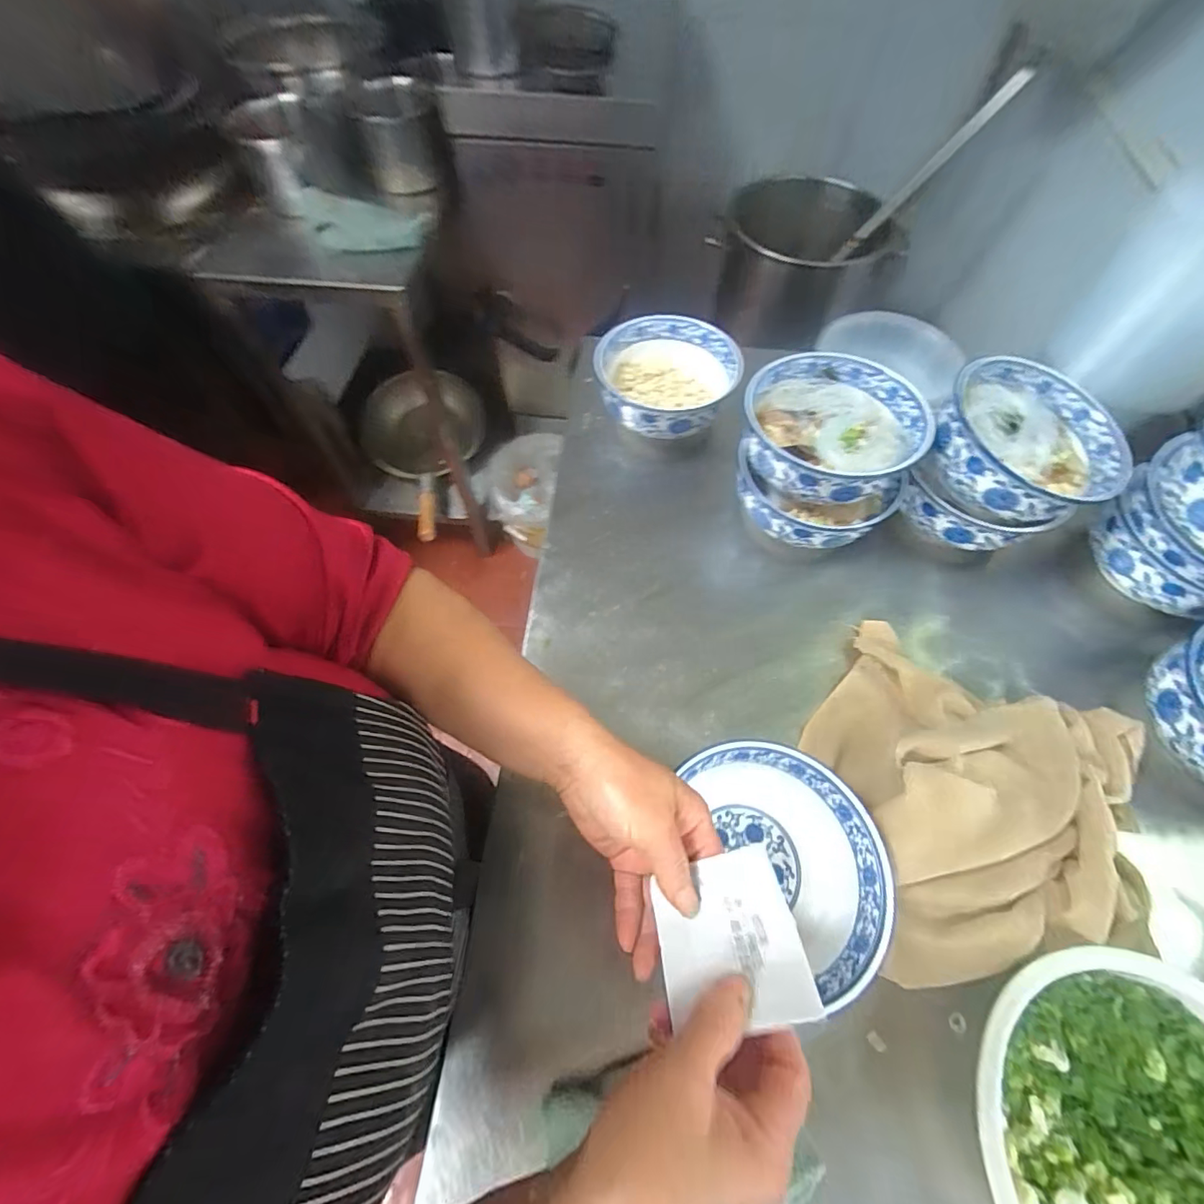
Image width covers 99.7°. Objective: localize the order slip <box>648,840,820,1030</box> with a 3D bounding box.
[{"bbox_3d":[0.064,0.174,0.262,0.070,0.012,0.073,-18,50,8],"label":"order slip"}]

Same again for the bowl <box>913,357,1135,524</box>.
[{"bbox_3d":[0.419,-0.158,0.510,0.171,0.066,0.164,0,63,-1],"label":"bowl"}]

